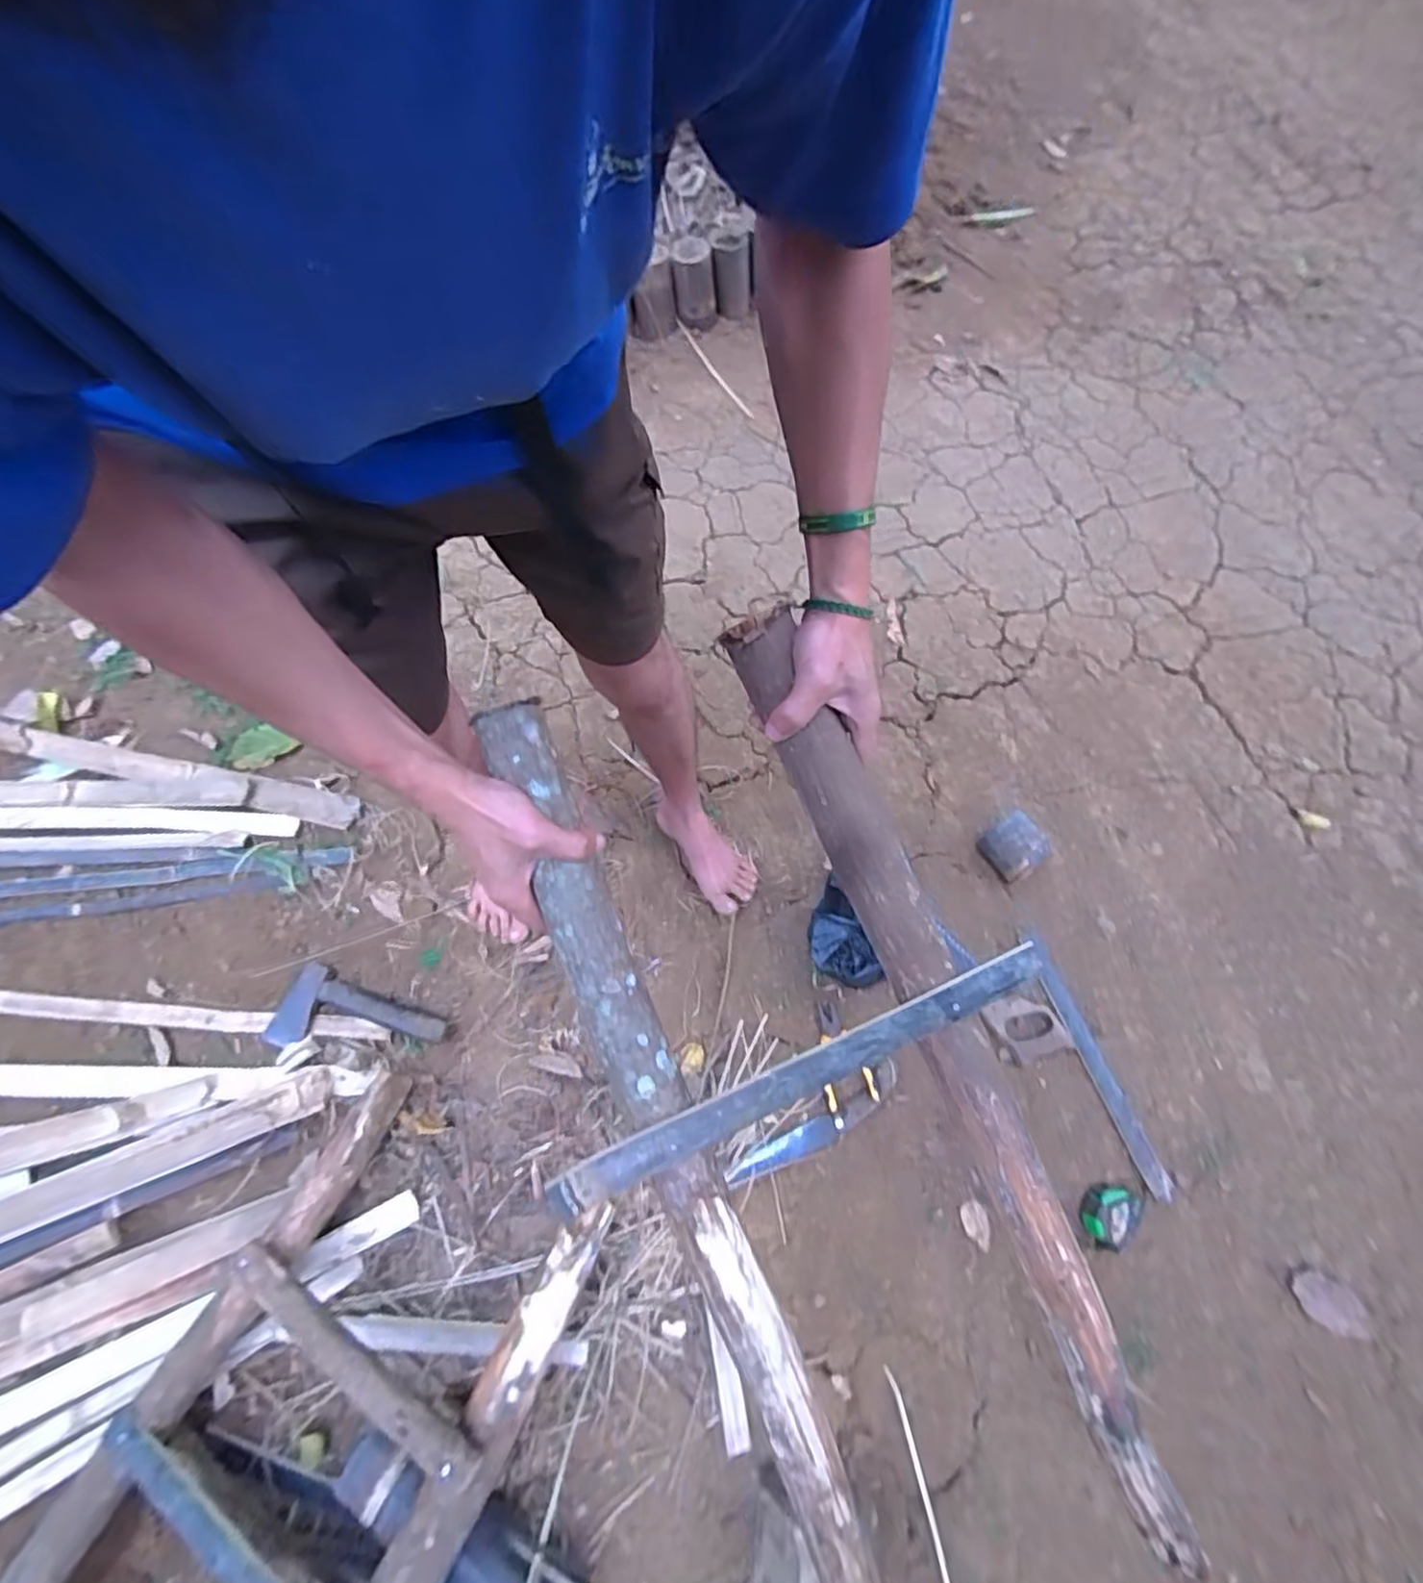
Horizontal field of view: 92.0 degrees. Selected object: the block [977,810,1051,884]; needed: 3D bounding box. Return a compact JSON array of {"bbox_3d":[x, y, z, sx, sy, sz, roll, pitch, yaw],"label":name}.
[{"bbox_3d":[0.497,0.092,1.132,0.070,0.086,0.091,-34,69,-13],"label":"block"}]

